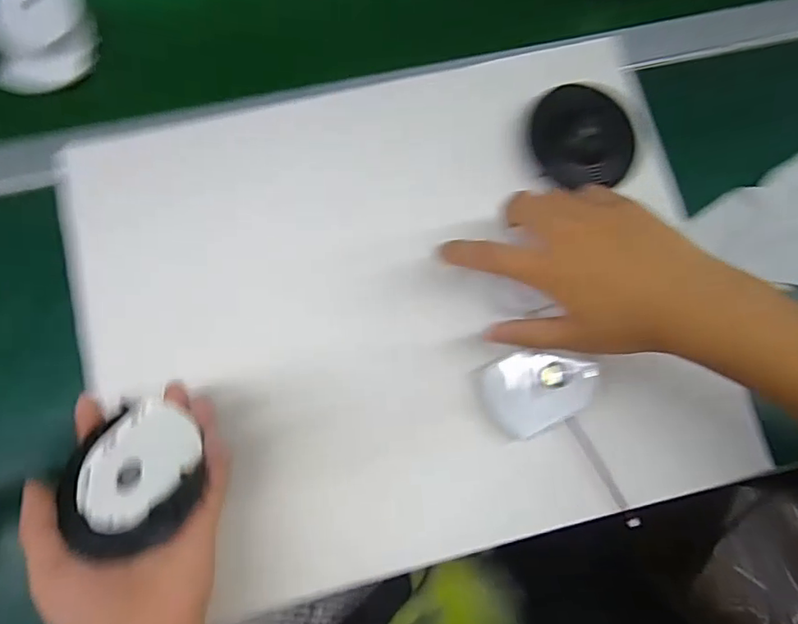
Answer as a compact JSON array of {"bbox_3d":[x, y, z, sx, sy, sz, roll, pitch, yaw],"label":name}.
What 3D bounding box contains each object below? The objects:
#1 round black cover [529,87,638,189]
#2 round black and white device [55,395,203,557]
[{"bbox_3d":[0.150,-0.140,0.435,0.084,0.018,0.080,0,77,-1],"label":"round black cover"},{"bbox_3d":[-0.160,0.104,0.338,0.082,0.028,0.082,-5,59,8],"label":"round black and white device"}]

